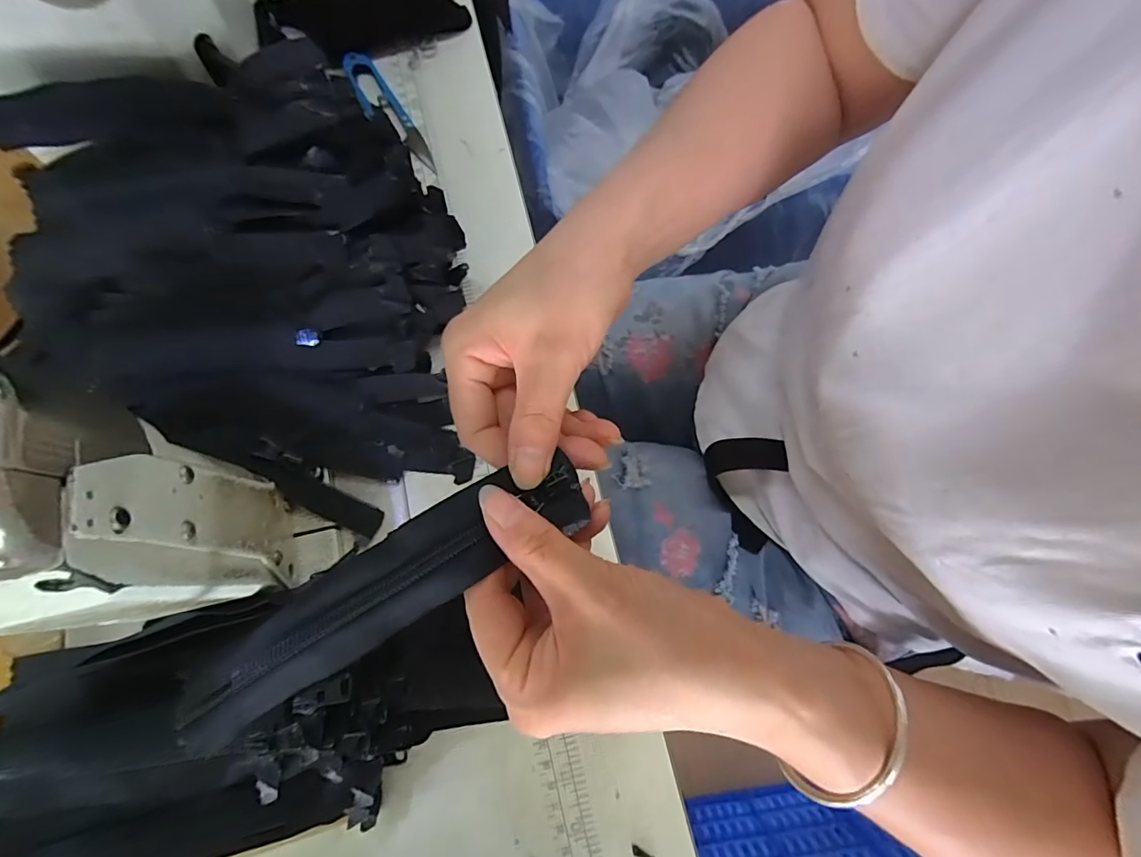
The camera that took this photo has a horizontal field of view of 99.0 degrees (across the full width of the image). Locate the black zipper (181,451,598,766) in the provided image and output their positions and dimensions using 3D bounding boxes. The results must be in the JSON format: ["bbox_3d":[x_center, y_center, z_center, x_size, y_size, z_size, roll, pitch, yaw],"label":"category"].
[{"bbox_3d":[-0.067,0.059,0.187,0.162,0.013,0.034,-31,79,-15],"label":"black zipper"}]

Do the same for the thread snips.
[{"bbox_3d":[-0.134,-0.230,0.356,0.025,0.010,0.112,-31,79,-9],"label":"thread snips"}]

